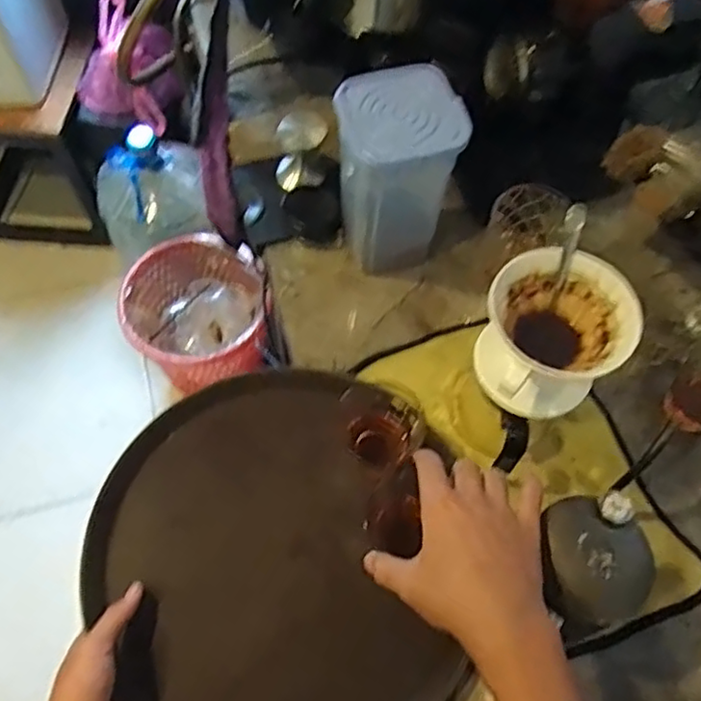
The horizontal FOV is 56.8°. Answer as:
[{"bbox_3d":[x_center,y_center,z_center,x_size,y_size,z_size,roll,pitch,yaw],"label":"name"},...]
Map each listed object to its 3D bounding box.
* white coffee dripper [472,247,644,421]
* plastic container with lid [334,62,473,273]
[{"bbox_3d":[0.165,-0.013,0.542,0.109,0.092,0.111,1,62,-2],"label":"white coffee dripper"},{"bbox_3d":[0.043,-0.176,0.663,0.111,0.191,0.100,-2,62,-3],"label":"plastic container with lid"}]

